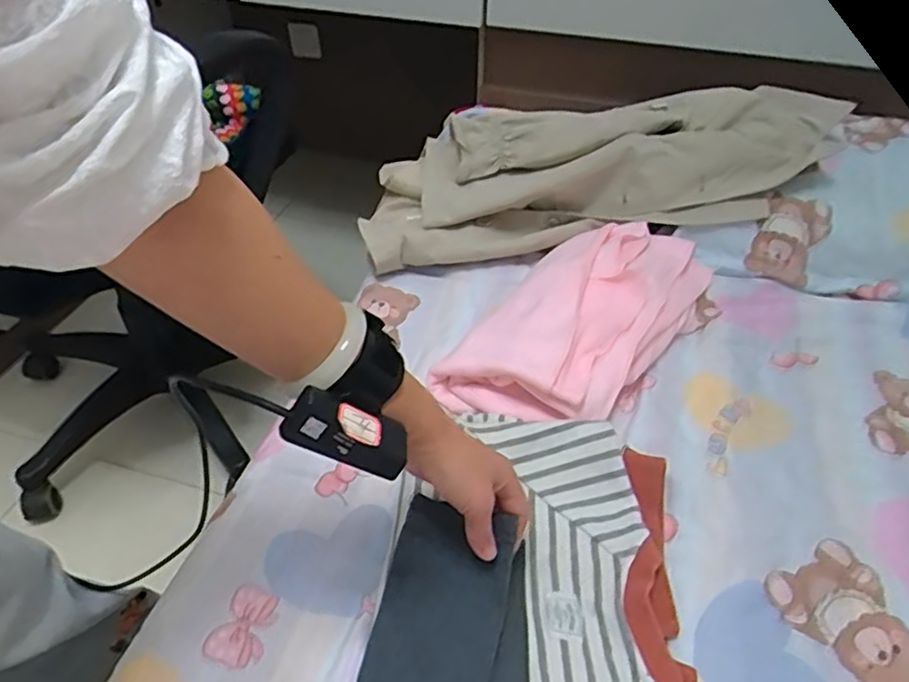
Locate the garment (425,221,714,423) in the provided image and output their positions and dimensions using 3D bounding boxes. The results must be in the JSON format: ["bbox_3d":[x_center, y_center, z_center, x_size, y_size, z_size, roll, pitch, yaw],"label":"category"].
[{"bbox_3d":[0.141,-0.031,0.727,0.190,0.059,0.378,30,49,27],"label":"garment"}]

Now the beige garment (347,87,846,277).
[{"bbox_3d":[0.201,-0.250,0.892,0.673,0.101,0.287,-8,44,-12],"label":"beige garment"}]

